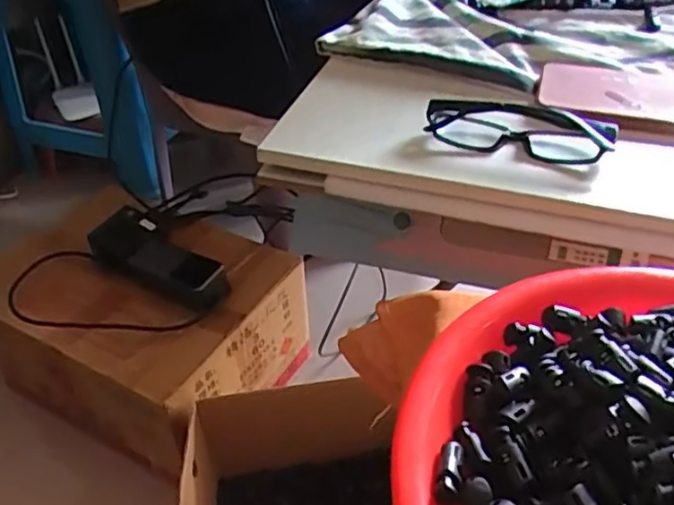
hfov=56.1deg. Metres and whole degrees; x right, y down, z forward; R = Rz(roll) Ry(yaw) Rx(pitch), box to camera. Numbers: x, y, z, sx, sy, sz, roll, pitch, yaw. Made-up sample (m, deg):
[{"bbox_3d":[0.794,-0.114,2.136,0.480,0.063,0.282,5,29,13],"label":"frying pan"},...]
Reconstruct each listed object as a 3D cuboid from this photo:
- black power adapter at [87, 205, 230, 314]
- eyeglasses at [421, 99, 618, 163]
[{"bbox_3d":[-0.236,0.007,0.842,0.206,0.044,0.079,22,46,25],"label":"black power adapter"},{"bbox_3d":[0.137,-0.095,0.474,0.135,0.025,0.048,13,43,17],"label":"eyeglasses"}]

